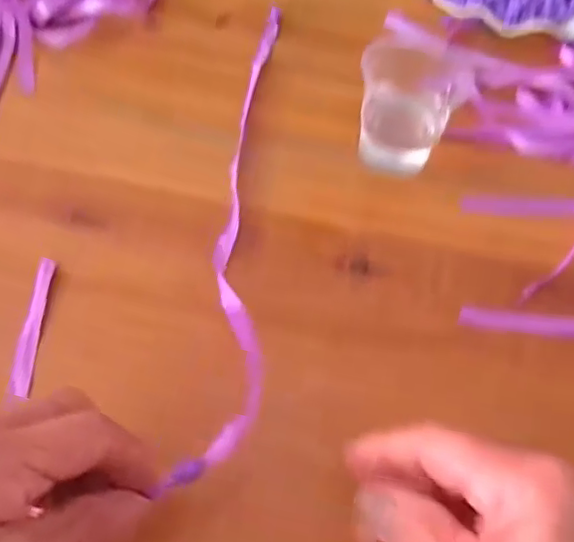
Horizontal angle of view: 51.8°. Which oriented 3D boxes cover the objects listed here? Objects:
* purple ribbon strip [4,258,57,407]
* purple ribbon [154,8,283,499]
[{"bbox_3d":[-0.132,0.028,0.307,0.010,0.004,0.078,1,60,-2],"label":"purple ribbon strip"},{"bbox_3d":[-0.025,-0.049,0.349,0.033,0.030,0.355,2,51,-1],"label":"purple ribbon"}]

